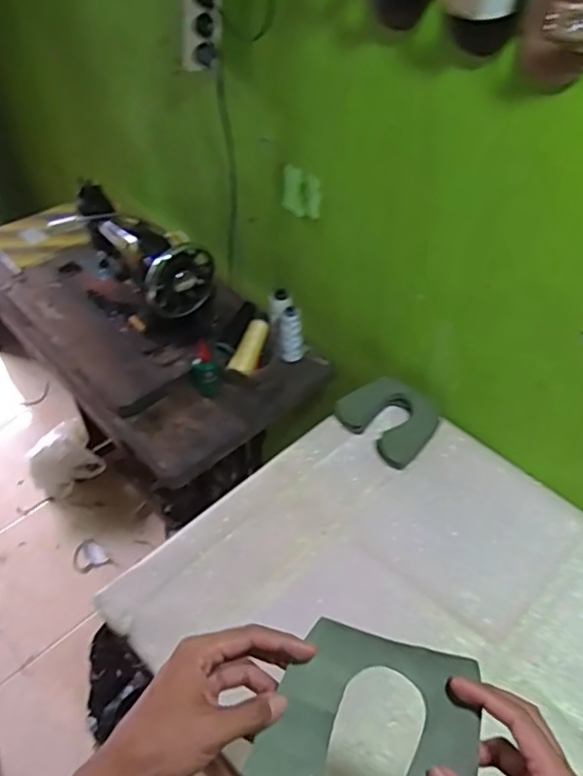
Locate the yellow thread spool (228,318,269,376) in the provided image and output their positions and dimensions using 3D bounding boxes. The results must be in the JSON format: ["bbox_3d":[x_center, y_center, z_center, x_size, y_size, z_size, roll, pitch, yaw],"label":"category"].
[{"bbox_3d":[-0.075,-0.076,1.107,0.034,0.037,0.110,21,78,19],"label":"yellow thread spool"}]

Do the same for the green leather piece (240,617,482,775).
[{"bbox_3d":[0.056,0.236,0.417,0.145,0.016,0.119,16,67,9],"label":"green leather piece"}]

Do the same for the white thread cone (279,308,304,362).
[{"bbox_3d":[0.002,-0.098,1.132,0.048,0.115,0.042,-2,46,-1],"label":"white thread cone"}]

